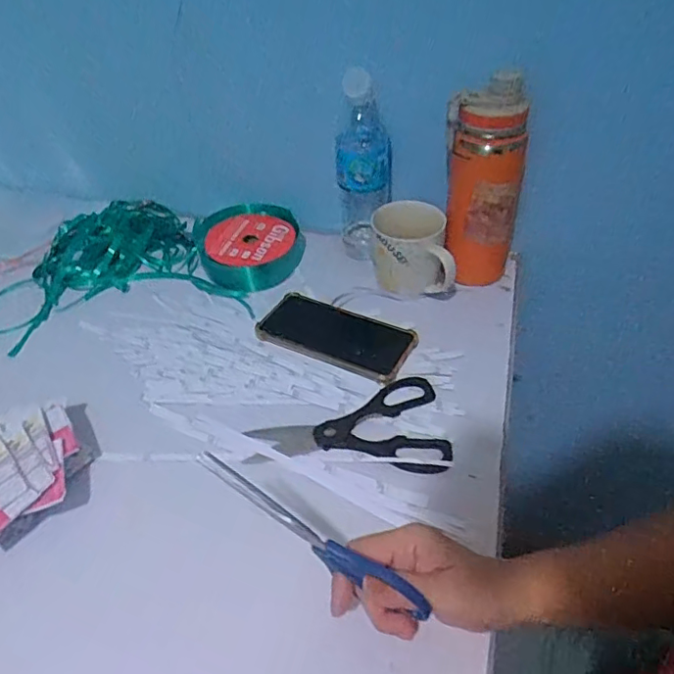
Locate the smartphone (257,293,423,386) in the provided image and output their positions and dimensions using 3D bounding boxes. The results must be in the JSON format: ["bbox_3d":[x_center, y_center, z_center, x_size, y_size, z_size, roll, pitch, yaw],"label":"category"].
[{"bbox_3d":[-0.002,-0.003,0.615,0.166,0.011,0.083,20,49,23],"label":"smartphone"}]

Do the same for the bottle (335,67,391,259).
[{"bbox_3d":[0.032,-0.199,0.663,0.065,0.219,0.069,0,44,4],"label":"bottle"}]

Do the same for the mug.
[{"bbox_3d":[0.088,-0.098,0.653,0.091,0.084,0.085,1,44,5],"label":"mug"}]

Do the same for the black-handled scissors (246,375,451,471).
[{"bbox_3d":[0.009,0.083,0.528,0.180,0.009,0.103,-2,44,2],"label":"black-handled scissors"}]

